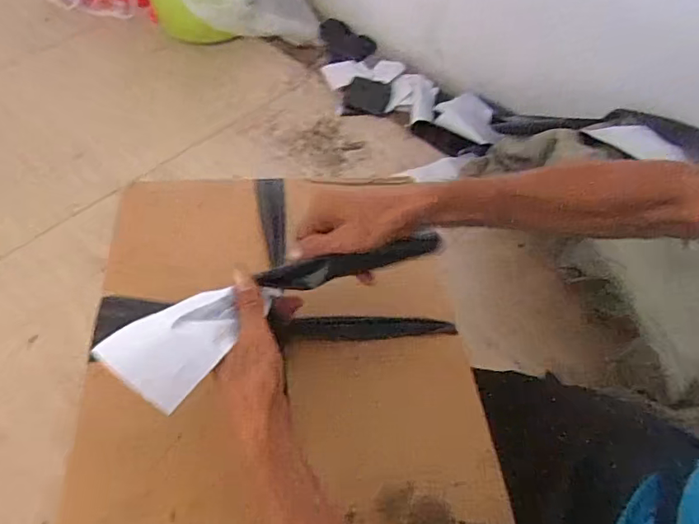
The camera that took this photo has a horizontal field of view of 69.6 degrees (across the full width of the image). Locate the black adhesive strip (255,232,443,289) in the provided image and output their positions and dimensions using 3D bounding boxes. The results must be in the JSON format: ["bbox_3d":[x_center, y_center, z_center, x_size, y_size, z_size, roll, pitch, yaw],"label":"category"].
[{"bbox_3d":[0.007,-0.001,0.470,0.178,0.036,0.016,-13,57,-23],"label":"black adhesive strip"}]

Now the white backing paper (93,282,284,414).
[{"bbox_3d":[-0.118,0.053,0.401,0.136,0.034,0.063,-37,66,-24],"label":"white backing paper"}]

